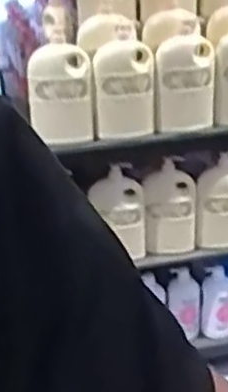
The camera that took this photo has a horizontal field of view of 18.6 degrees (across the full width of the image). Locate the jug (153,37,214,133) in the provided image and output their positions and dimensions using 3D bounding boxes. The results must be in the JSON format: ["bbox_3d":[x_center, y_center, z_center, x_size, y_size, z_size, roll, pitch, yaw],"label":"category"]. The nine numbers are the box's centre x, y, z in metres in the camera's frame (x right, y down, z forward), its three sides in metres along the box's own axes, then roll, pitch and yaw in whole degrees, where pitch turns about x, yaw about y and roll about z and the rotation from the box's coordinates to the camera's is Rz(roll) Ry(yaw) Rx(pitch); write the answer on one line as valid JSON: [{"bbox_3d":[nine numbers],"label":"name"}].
[{"bbox_3d":[0.188,-0.297,1.862,0.150,0.223,0.162,2,26,8],"label":"jug"}]

